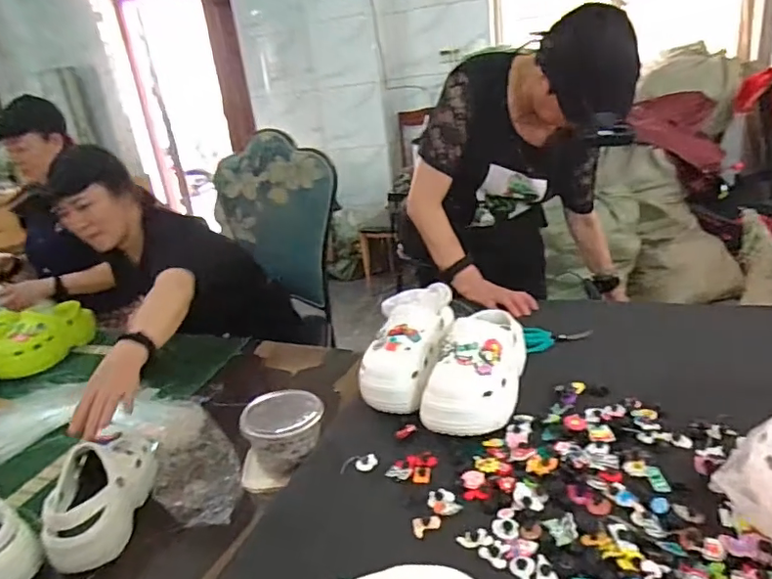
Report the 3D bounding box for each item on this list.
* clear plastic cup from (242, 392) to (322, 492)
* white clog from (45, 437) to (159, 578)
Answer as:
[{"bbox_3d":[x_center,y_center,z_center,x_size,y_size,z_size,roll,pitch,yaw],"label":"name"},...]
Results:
[{"bbox_3d":[-0.152,0.211,0.787,0.125,0.093,0.106,-13,23,-15],"label":"clear plastic cup"},{"bbox_3d":[-0.406,0.294,0.790,0.110,0.101,0.226,-11,22,-8],"label":"white clog"}]

